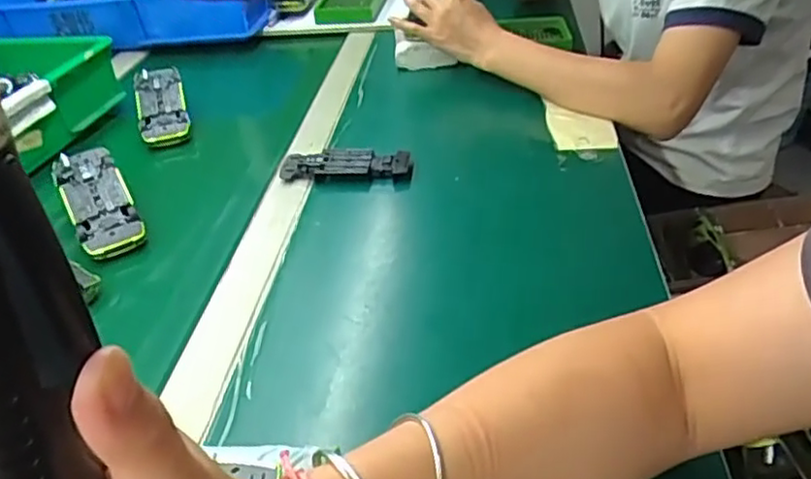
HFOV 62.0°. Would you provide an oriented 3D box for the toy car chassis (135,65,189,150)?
[{"bbox_3d":[-0.291,-0.162,0.805,0.057,0.019,0.146,-14,52,-16],"label":"toy car chassis"}]

